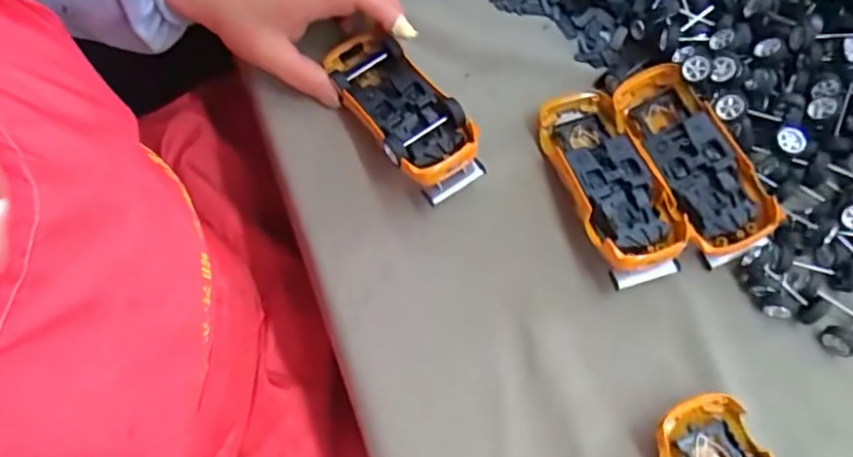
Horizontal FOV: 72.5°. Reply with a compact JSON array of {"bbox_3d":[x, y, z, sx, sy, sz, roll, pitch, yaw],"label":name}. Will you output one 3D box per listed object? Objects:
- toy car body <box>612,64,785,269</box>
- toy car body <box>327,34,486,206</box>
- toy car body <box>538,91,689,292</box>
[{"bbox_3d":[0.172,-0.044,0.383,0.056,0.031,0.132,-18,73,-7],"label":"toy car body"},{"bbox_3d":[-0.019,-0.079,0.387,0.053,0.034,0.131,-32,66,-11],"label":"toy car body"},{"bbox_3d":[0.117,-0.031,0.376,0.055,0.033,0.132,-18,73,-7],"label":"toy car body"}]

